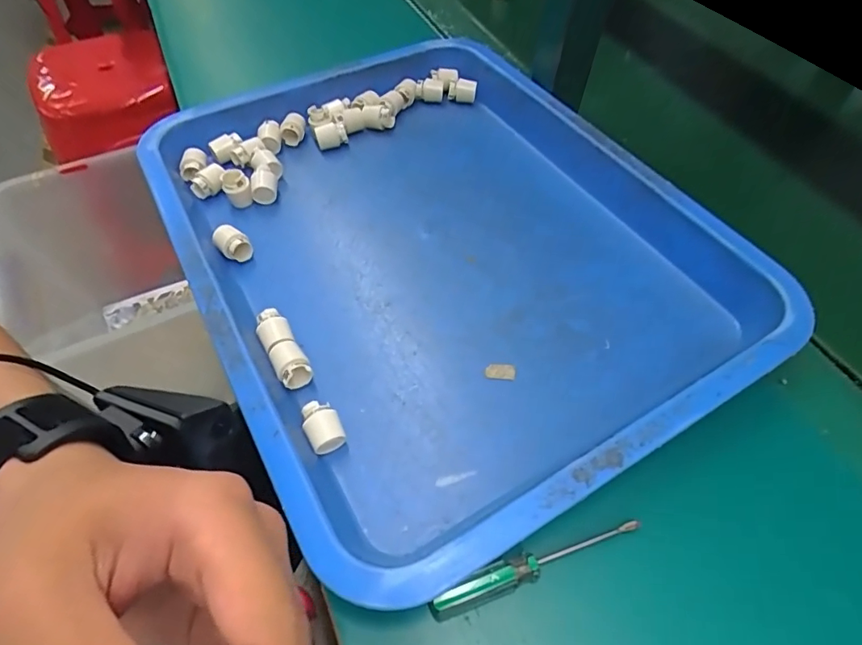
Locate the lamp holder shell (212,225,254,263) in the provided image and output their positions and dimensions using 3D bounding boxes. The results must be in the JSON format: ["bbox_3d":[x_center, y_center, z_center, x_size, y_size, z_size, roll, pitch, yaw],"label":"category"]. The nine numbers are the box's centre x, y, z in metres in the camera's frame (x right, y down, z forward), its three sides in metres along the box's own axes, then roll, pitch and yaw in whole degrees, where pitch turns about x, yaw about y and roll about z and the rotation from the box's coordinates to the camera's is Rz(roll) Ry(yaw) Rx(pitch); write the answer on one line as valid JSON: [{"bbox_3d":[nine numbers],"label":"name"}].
[{"bbox_3d":[-0.149,-0.057,0.382,0.020,0.021,0.031,-37,61,-23],"label":"lamp holder shell"}]

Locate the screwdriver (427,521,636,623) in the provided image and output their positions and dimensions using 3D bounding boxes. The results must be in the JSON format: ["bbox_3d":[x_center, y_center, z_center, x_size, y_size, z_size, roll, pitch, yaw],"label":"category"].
[{"bbox_3d":[0.055,0.123,0.258,0.116,0.017,0.014,-17,56,-12],"label":"screwdriver"}]

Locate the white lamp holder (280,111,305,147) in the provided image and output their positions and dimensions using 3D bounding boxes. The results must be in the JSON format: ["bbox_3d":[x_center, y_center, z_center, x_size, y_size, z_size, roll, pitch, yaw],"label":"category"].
[{"bbox_3d":[-0.127,-0.179,0.467,0.020,0.022,0.019,0,54,1],"label":"white lamp holder"}]

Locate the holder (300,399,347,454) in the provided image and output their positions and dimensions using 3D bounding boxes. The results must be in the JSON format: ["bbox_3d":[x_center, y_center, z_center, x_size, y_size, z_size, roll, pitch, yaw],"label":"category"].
[{"bbox_3d":[-0.064,0.062,0.296,0.020,0.020,0.026,-22,57,-15],"label":"holder"}]

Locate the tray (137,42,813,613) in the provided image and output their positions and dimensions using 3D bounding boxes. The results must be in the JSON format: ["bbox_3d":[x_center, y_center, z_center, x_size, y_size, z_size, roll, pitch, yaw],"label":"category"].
[{"bbox_3d":[-0.002,-0.077,0.385,0.344,0.037,0.445,-26,58,-17],"label":"tray"}]

